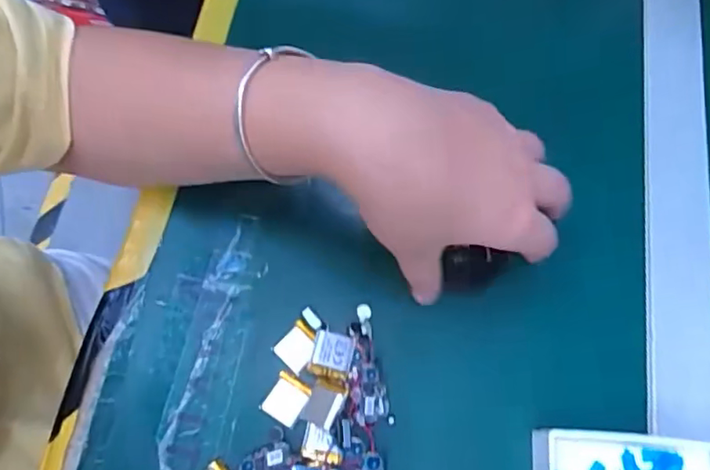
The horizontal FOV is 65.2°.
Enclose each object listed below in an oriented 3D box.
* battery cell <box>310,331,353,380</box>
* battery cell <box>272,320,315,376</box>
[{"bbox_3d":[-0.012,0.064,0.293,0.020,0.007,0.022,11,70,1],"label":"battery cell"},{"bbox_3d":[-0.030,0.060,0.296,0.021,0.004,0.022,42,73,11],"label":"battery cell"}]

